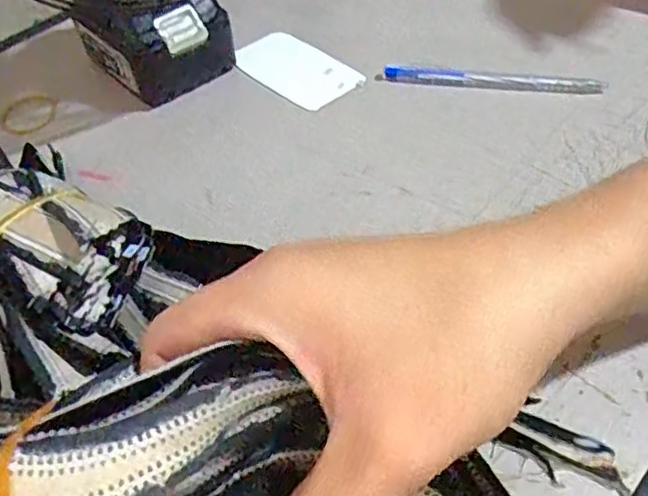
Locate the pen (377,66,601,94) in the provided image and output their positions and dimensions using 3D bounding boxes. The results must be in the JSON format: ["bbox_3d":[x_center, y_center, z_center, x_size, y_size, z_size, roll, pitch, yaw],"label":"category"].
[{"bbox_3d":[0.107,-0.108,0.421,0.136,0.008,0.012,6,48,13],"label":"pen"}]

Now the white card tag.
[{"bbox_3d":[-0.020,-0.128,0.462,0.055,0.004,0.098,-37,53,-25],"label":"white card tag"}]

